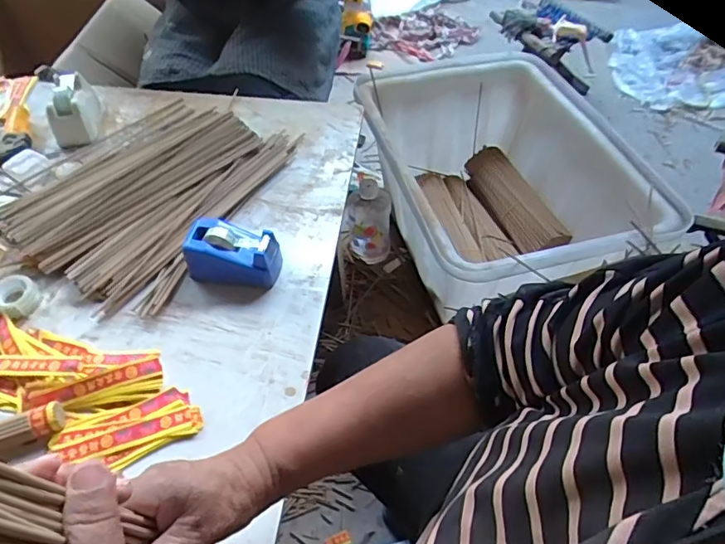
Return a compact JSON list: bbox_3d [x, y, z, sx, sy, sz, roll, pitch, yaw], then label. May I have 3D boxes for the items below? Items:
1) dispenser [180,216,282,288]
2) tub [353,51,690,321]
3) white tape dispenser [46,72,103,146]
[{"bbox_3d":[-0.143,-0.021,0.577,0.102,0.056,0.054,8,51,6],"label":"dispenser"},{"bbox_3d":[0.273,-0.188,1.064,0.482,0.254,0.614,-8,51,-7],"label":"tub"},{"bbox_3d":[-0.428,-0.247,0.757,0.054,0.059,0.113,-12,52,-11],"label":"white tape dispenser"}]

